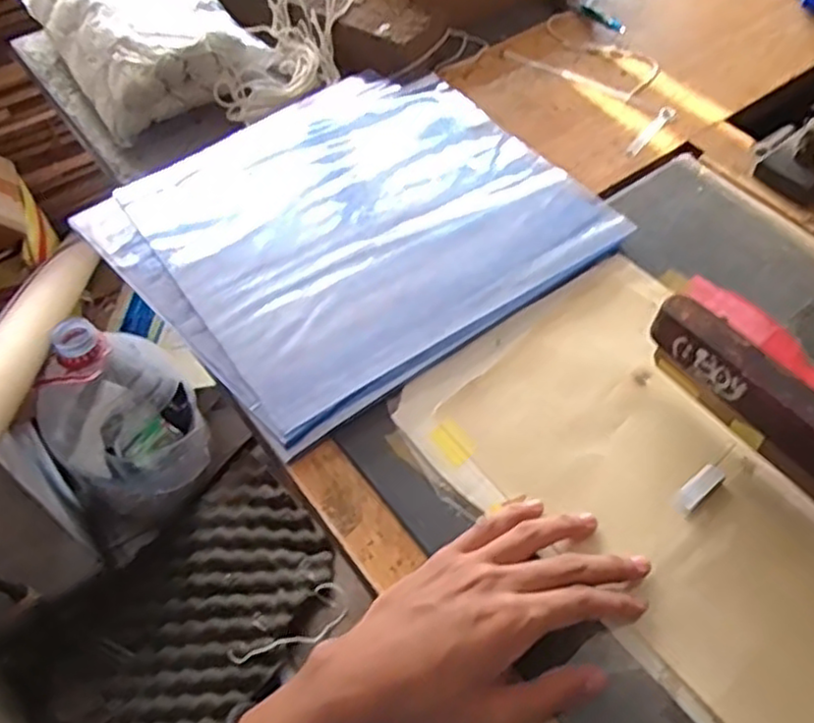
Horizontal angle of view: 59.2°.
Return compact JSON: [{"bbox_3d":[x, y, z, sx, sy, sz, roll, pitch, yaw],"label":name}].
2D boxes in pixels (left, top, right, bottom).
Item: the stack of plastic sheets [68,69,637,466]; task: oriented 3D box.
[{"bbox_3d":[-0.040,-0.112,0.559,0.326,0.015,0.289,-31,59,-22],"label":"stack of plastic sheets"}]

